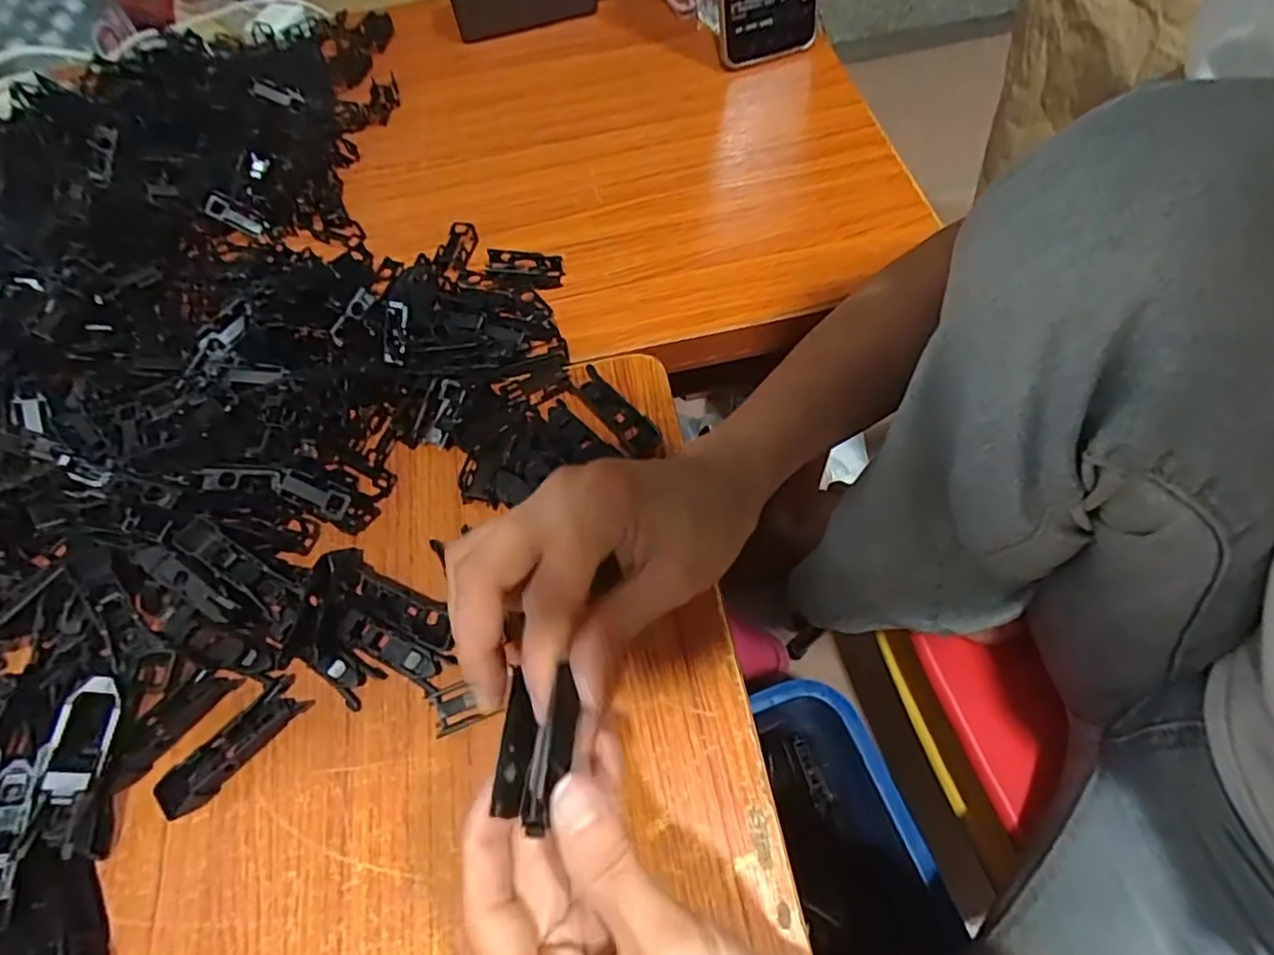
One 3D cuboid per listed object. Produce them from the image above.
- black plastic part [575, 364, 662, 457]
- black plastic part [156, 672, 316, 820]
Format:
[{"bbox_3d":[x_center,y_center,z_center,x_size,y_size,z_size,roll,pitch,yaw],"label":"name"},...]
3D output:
[{"bbox_3d":[-0.013,-0.038,0.366,0.019,0.013,0.061,-38,66,-18],"label":"black plastic part"},{"bbox_3d":[-0.187,0.124,0.298,0.020,0.010,0.067,36,68,19],"label":"black plastic part"}]

